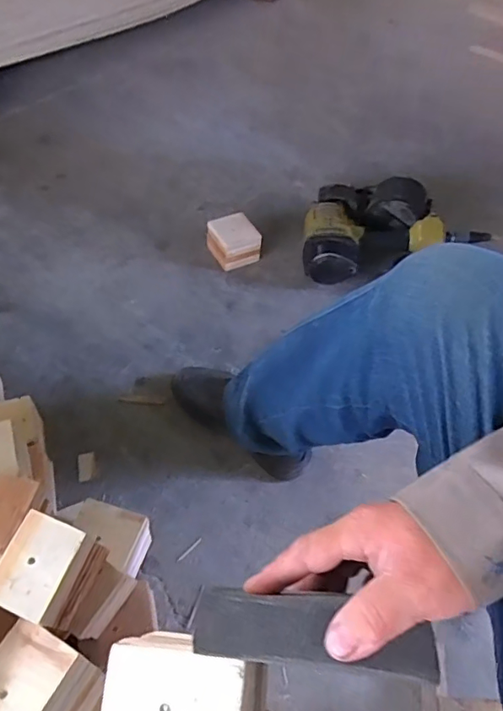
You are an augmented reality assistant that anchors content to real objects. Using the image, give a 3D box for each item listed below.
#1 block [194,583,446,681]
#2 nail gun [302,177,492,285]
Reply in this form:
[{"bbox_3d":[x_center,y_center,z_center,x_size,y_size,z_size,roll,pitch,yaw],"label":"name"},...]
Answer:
[{"bbox_3d":[0.036,0.163,0.305,0.140,0.014,0.040,5,53,9],"label":"block"},{"bbox_3d":[0.265,-0.277,1.118,0.363,0.117,0.250,-13,56,-14],"label":"nail gun"}]

